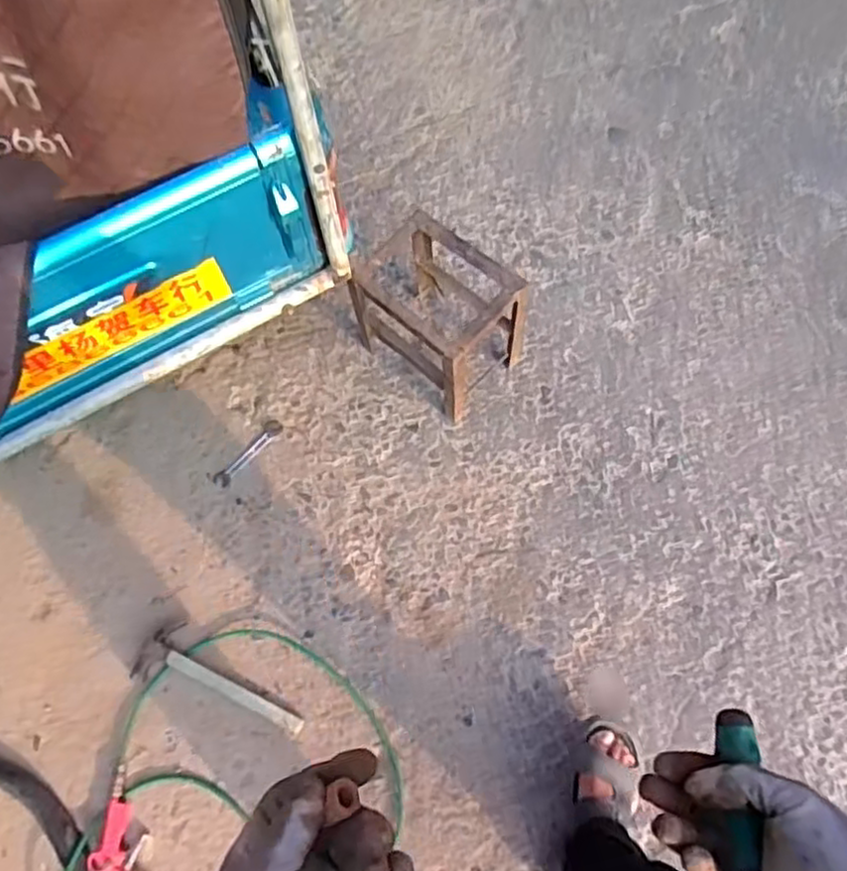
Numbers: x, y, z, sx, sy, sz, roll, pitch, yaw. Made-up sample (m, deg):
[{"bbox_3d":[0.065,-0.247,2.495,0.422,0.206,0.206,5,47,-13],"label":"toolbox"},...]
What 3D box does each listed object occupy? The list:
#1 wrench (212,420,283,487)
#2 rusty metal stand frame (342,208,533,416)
[{"bbox_3d":[-0.367,0.035,1.480,0.040,0.004,0.179,39,74,17],"label":"wrench"},{"bbox_3d":[0.023,-0.238,1.400,0.315,0.288,0.214,41,73,18],"label":"rusty metal stand frame"}]

